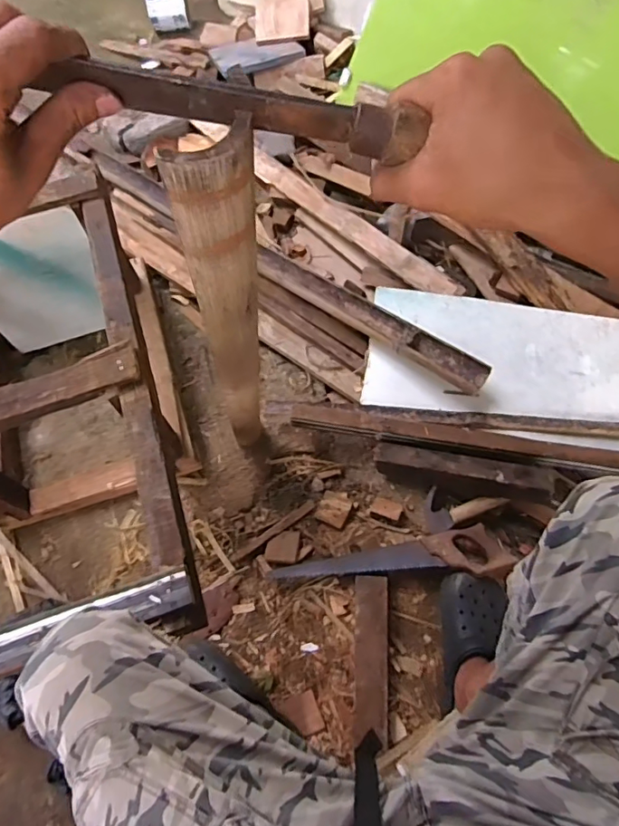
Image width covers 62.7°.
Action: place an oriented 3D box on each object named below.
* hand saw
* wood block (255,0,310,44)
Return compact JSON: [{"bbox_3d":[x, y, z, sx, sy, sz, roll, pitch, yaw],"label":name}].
[{"bbox_3d":[0.142,0.274,0.948,0.436,0.033,0.086,-10,64,14],"label":"hand saw"},{"bbox_3d":[-0.083,-1.173,1.525,0.166,0.027,0.123,0,93,13],"label":"wood block"}]

